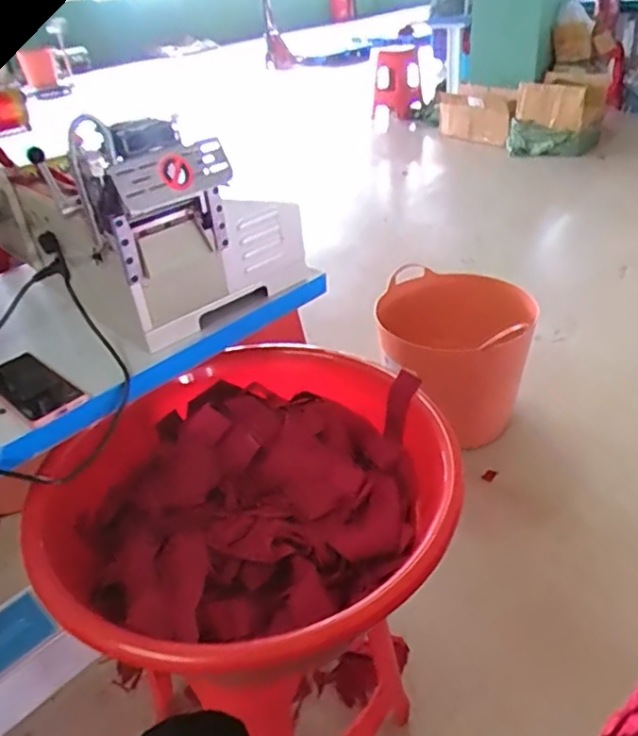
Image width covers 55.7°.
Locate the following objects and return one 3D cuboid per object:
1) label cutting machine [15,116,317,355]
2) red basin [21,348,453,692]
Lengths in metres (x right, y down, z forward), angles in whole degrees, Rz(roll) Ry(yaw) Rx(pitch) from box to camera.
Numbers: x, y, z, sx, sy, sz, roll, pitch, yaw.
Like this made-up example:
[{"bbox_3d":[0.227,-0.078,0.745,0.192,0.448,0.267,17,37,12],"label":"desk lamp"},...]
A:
[{"bbox_3d":[-0.210,-0.226,0.886,0.308,0.289,0.264,-31,41,-32],"label":"label cutting machine"},{"bbox_3d":[-0.085,0.148,0.801,0.492,0.158,0.534,-4,34,3],"label":"red basin"}]

